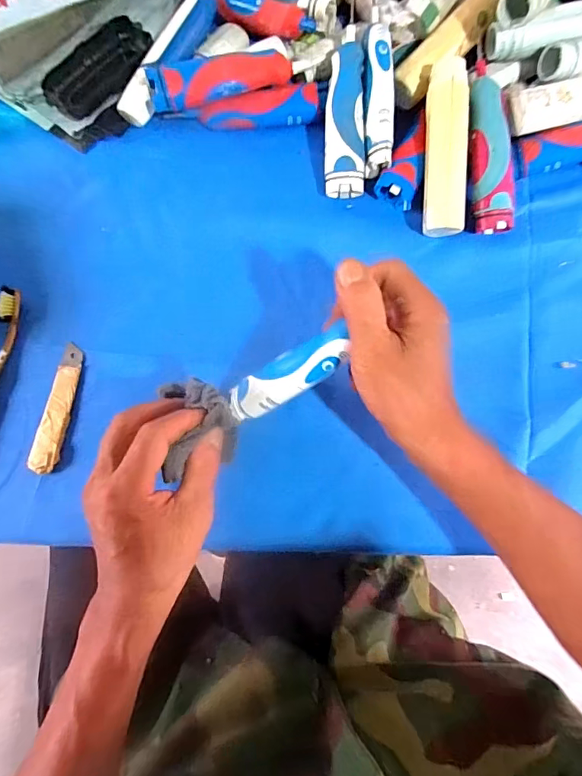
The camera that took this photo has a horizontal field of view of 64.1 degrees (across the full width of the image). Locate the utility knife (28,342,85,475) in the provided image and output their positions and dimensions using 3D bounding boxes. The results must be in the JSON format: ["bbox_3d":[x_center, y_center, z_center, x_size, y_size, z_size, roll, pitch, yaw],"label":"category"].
[{"bbox_3d":[-0.199,0.016,0.395,0.022,0.011,0.108,9,81,2],"label":"utility knife"}]

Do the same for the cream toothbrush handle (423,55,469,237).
[{"bbox_3d":[0.136,-0.209,0.406,0.034,0.028,0.147,0,95,1],"label":"cream toothbrush handle"}]

